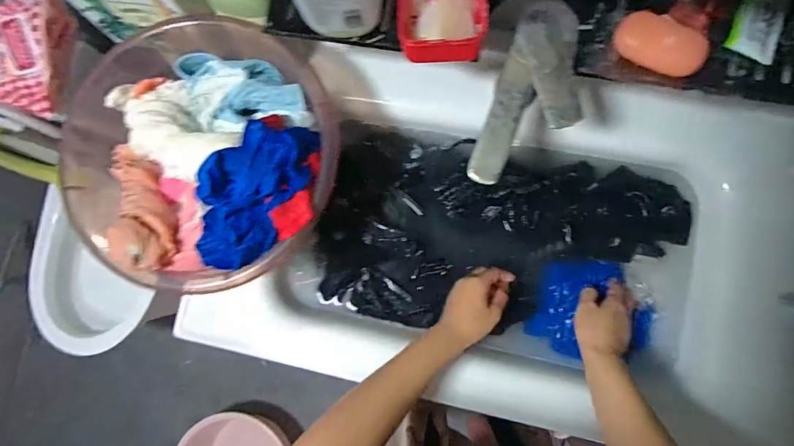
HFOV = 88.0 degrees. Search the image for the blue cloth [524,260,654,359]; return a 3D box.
[{"bbox_3d":[0.275,0.120,0.580,0.167,0.023,0.130,5,85,6],"label":"blue cloth"}]

